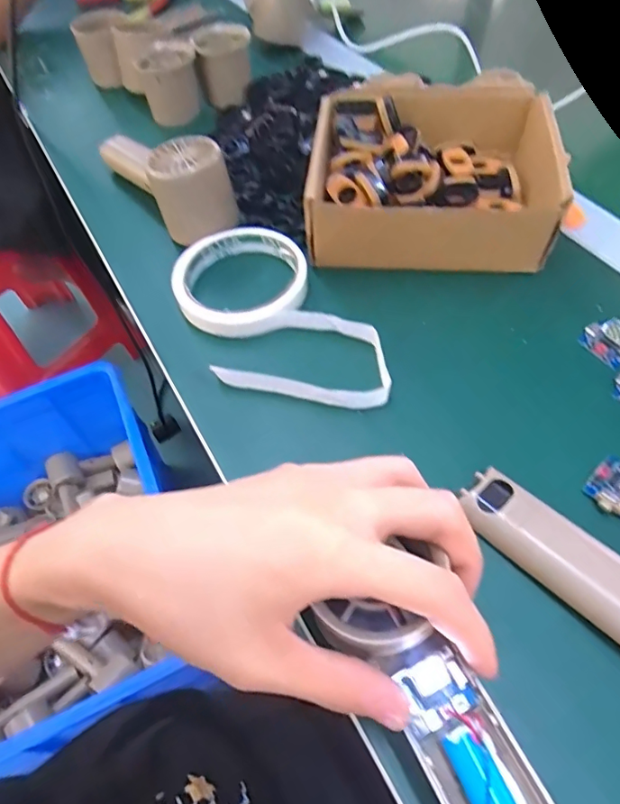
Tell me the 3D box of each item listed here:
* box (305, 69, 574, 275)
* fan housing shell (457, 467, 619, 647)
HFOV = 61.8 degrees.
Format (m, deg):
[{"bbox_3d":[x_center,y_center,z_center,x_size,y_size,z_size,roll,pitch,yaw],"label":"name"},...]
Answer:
[{"bbox_3d":[0.089,-0.175,0.388,0.164,0.060,0.156,3,56,7],"label":"box"},{"bbox_3d":[0.119,0.073,0.242,0.034,0.015,0.103,-38,61,-20],"label":"fan housing shell"}]

